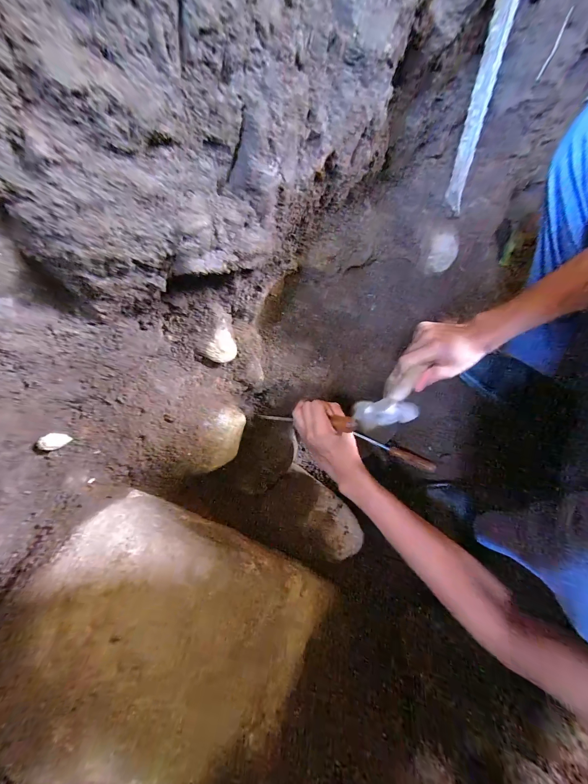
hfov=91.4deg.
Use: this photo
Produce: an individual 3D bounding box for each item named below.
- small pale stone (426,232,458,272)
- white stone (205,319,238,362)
[{"bbox_3d":[0.298,-0.278,0.576,0.054,0.041,0.064,22,72,10],"label":"small pale stone"},{"bbox_3d":[-0.101,-0.069,0.421,0.029,0.032,0.052,24,73,11],"label":"white stone"}]

